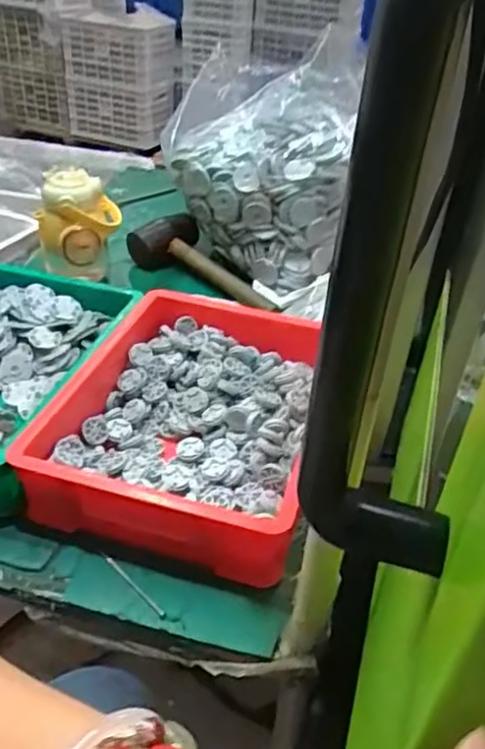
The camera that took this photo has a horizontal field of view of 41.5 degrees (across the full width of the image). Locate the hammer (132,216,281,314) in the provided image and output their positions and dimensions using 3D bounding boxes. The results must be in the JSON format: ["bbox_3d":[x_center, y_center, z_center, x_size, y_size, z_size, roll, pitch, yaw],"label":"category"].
[{"bbox_3d":[-0.063,-0.186,1.061,0.246,0.081,0.076,30,41,8],"label":"hammer"}]

